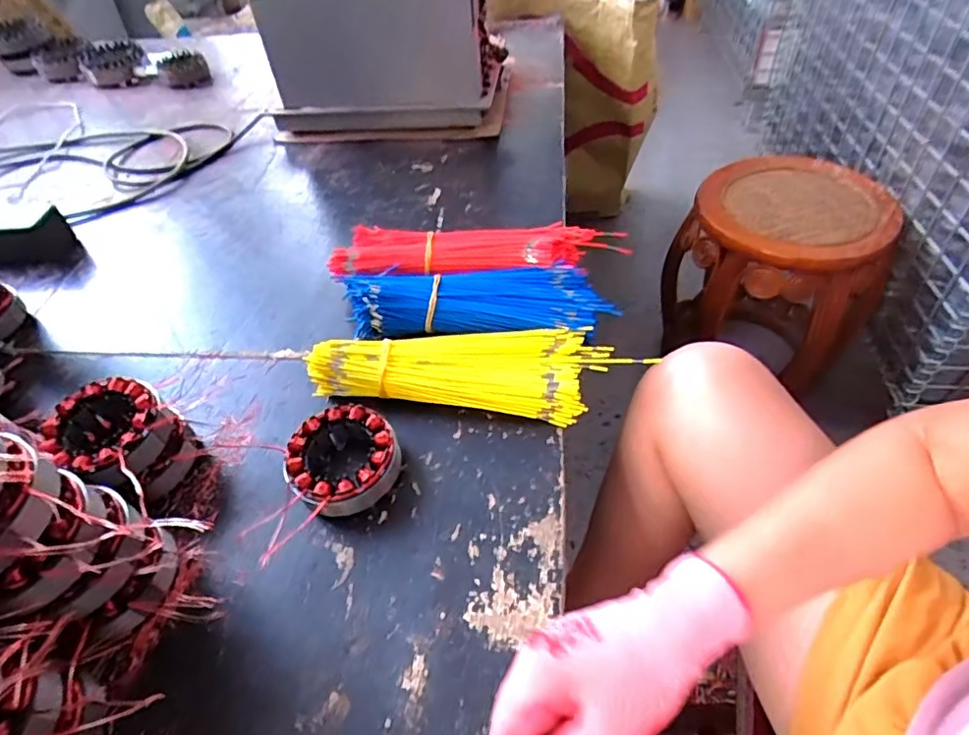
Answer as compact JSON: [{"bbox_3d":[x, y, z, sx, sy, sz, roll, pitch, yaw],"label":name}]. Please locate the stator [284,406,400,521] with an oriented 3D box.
[{"bbox_3d":[-0.116,0.076,0.461,0.085,0.040,0.085,-2,48,2],"label":"stator"}]

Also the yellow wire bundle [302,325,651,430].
[{"bbox_3d":[-0.007,0.005,0.512,0.297,0.041,0.085,1,49,5],"label":"yellow wire bundle"}]

